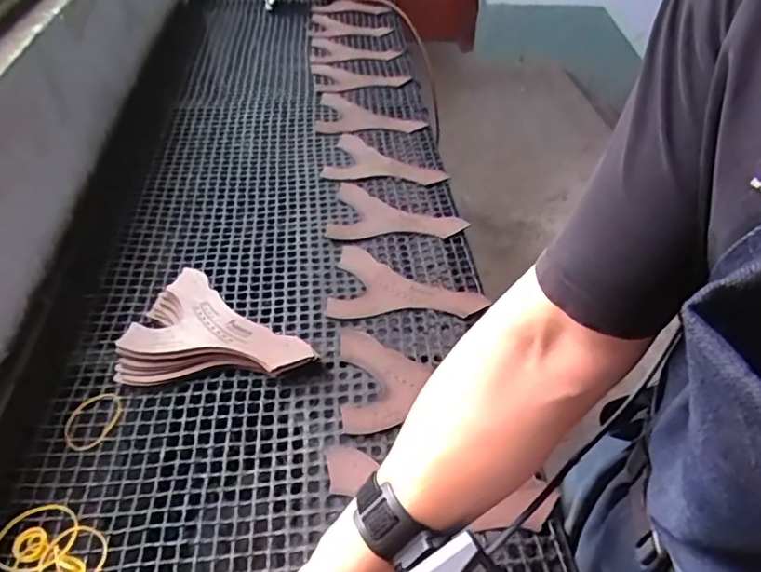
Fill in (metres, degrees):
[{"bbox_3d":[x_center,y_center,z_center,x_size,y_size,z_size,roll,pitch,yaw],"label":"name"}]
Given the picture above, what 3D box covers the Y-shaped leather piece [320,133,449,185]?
[{"bbox_3d":[0.011,-0.226,1.034,0.220,0.012,0.146,11,45,8],"label":"Y-shaped leather piece"}]

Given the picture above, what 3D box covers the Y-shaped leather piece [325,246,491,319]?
[{"bbox_3d":[0.039,0.003,0.805,0.214,0.010,0.145,7,45,4],"label":"Y-shaped leather piece"}]

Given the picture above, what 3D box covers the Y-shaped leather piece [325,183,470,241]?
[{"bbox_3d":[0.028,-0.115,0.926,0.219,0.012,0.150,8,45,5],"label":"Y-shaped leather piece"}]

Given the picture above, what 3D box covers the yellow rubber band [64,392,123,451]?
[{"bbox_3d":[-0.325,0.151,0.627,0.054,0.004,0.074,17,47,14],"label":"yellow rubber band"}]

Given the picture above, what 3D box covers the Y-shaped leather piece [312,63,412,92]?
[{"bbox_3d":[-0.055,-0.497,1.307,0.227,0.006,0.149,-15,51,-26],"label":"Y-shaped leather piece"}]

